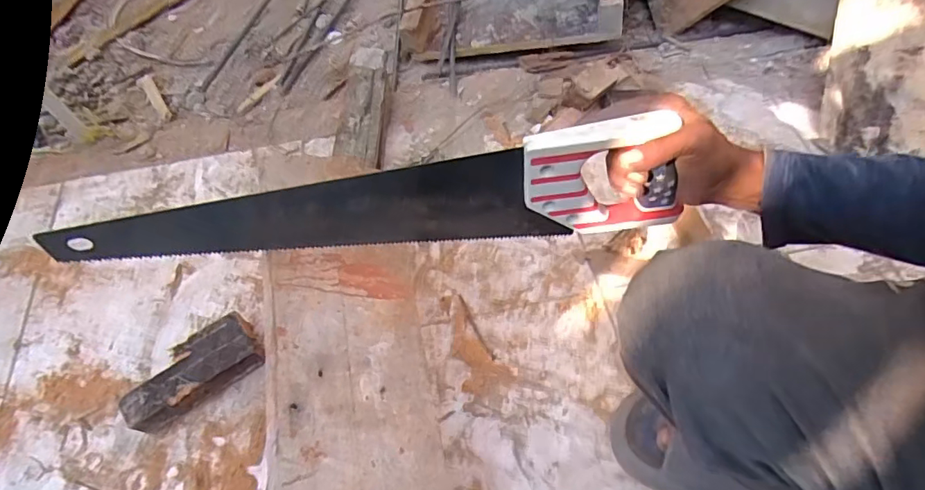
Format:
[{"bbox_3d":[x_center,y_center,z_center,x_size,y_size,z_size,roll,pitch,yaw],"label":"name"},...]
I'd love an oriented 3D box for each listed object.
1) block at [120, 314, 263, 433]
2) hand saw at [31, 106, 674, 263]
[{"bbox_3d":[-0.339,0.164,0.645,0.164,0.046,0.077,-37,64,-18],"label":"block"},{"bbox_3d":[-0.073,-0.030,0.437,0.511,0.105,0.033,-7,59,-3],"label":"hand saw"}]

